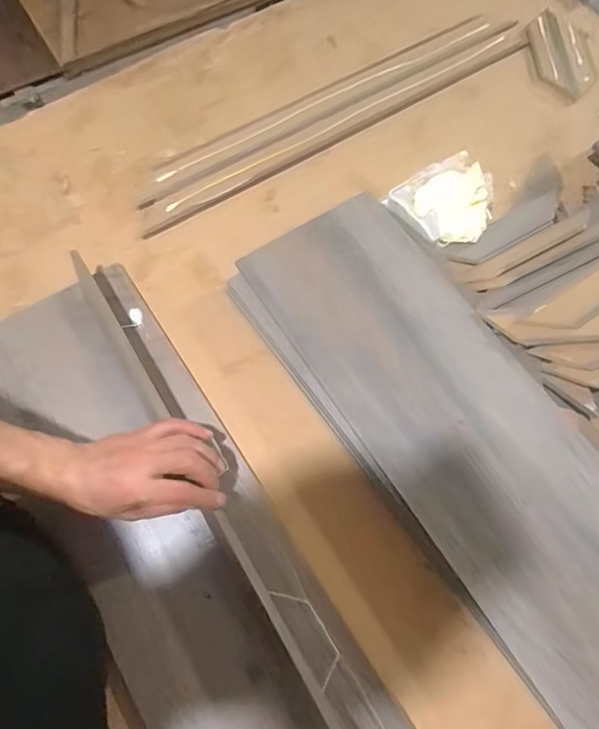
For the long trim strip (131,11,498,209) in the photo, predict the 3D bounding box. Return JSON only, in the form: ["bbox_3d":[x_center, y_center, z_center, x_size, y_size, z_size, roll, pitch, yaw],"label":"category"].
[{"bbox_3d":[0.033,-0.384,0.675,0.584,0.007,0.049,-31,73,-11],"label":"long trim strip"}]

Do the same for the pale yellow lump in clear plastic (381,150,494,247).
[{"bbox_3d":[0.191,-0.212,0.588,0.107,0.052,0.116,0,70,0],"label":"pale yellow lump in clear plastic"}]

